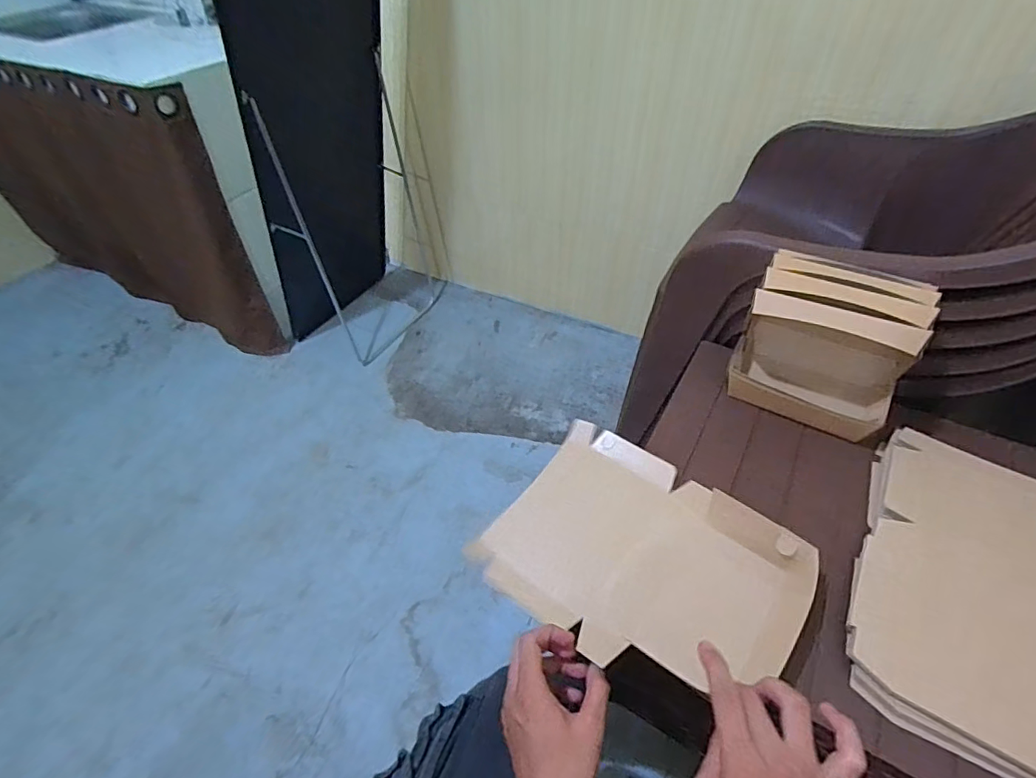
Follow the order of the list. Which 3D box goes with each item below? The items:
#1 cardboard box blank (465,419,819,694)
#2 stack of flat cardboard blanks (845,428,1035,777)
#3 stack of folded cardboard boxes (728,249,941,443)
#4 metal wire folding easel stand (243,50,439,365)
[{"bbox_3d":[0.129,0.166,0.534,0.294,0.050,0.226,29,53,24],"label":"cardboard box blank"},{"bbox_3d":[0.474,0.200,0.495,0.254,0.024,0.323,22,51,19],"label":"stack of flat cardboard blanks"},{"bbox_3d":[0.385,-0.054,0.652,0.180,0.156,0.137,21,51,19],"label":"stack of folded cardboard boxes"},{"bbox_3d":[-0.434,-0.495,1.505,0.201,0.711,0.486,32,55,27],"label":"metal wire folding easel stand"}]

